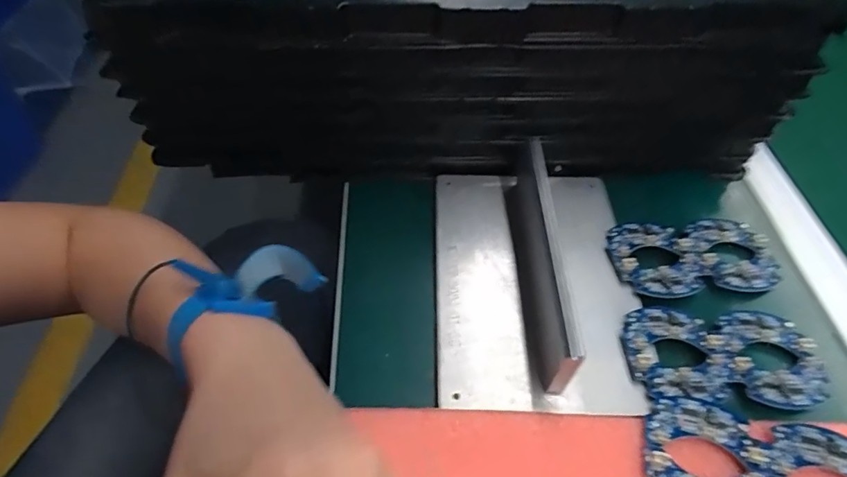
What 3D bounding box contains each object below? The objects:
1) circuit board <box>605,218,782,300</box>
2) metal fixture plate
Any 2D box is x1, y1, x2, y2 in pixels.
[{"bbox_3d":[0.202,0.010,0.361,0.126,0.009,0.065,-7,52,-5],"label":"circuit board"},{"bbox_3d":[0.080,0.010,0.337,0.139,0.060,0.203,0,52,1],"label":"metal fixture plate"}]

